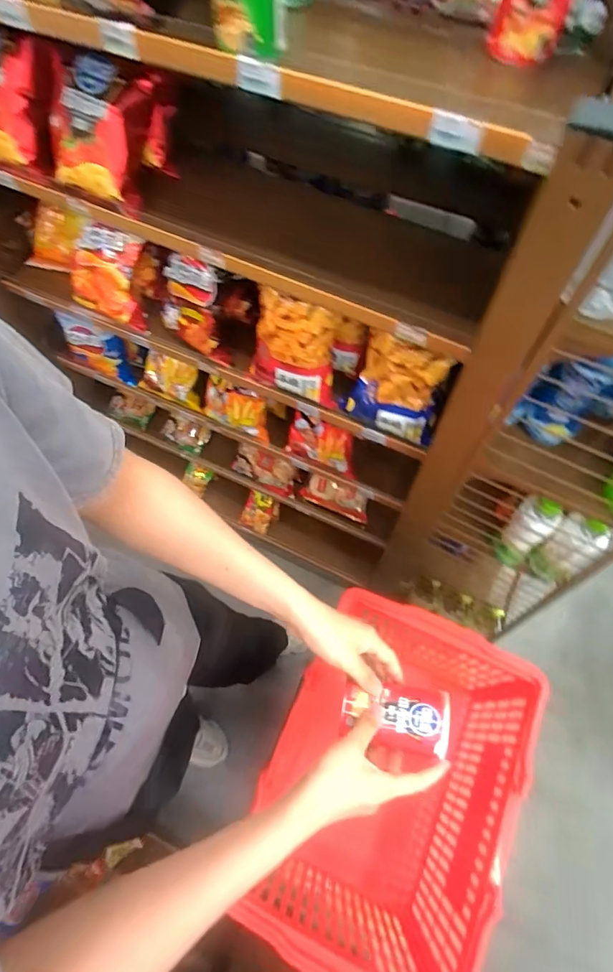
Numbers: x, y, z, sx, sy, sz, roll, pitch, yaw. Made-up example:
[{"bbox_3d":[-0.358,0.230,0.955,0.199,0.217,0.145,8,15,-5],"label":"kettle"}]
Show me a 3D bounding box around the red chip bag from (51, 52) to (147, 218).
[{"bbox_3d":[-0.285,-0.486,0.699,0.155,0.141,0.093,22,30,12],"label":"red chip bag"}]

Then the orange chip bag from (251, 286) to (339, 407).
[{"bbox_3d":[-0.022,-0.219,0.774,0.155,0.161,0.070,18,66,9],"label":"orange chip bag"}]

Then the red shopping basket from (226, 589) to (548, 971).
[{"bbox_3d":[0.113,0.408,0.688,0.281,0.219,0.410,23,67,11],"label":"red shopping basket"}]

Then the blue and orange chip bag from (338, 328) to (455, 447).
[{"bbox_3d":[0.126,-0.149,0.742,0.149,0.158,0.056,30,68,14],"label":"blue and orange chip bag"}]

